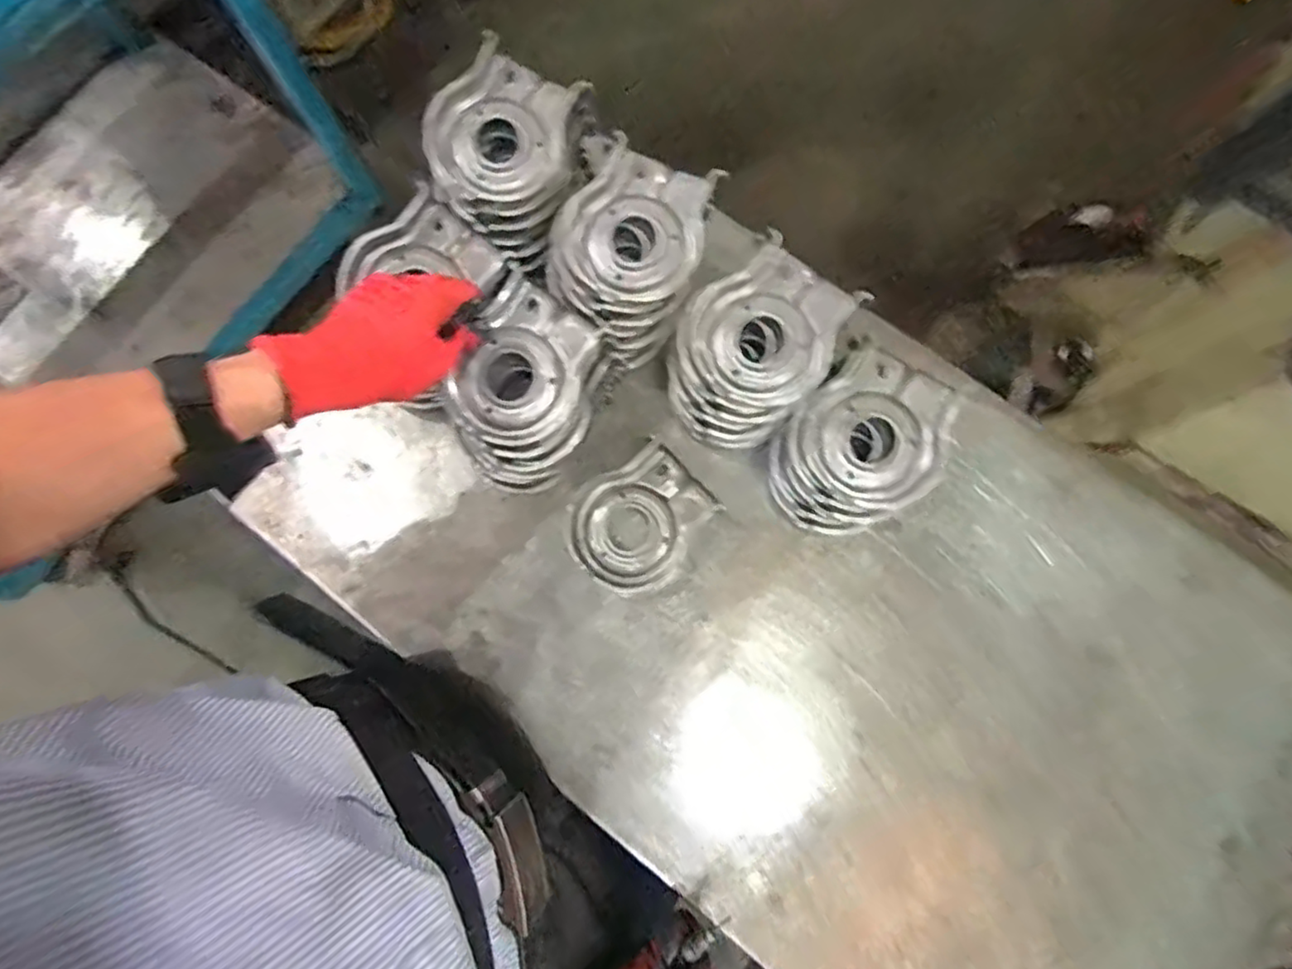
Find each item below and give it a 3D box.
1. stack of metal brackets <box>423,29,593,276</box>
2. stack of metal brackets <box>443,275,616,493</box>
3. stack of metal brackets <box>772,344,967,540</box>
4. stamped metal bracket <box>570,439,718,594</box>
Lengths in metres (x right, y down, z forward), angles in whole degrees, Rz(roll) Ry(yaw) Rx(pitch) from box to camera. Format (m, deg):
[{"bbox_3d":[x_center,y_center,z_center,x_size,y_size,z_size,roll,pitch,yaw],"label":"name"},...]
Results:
[{"bbox_3d":[-0.112,-0.272,0.552,0.113,0.082,0.133,28,76,6],"label":"stack of metal brackets"},{"bbox_3d":[-0.089,-0.071,0.534,0.103,0.105,0.134,22,75,4],"label":"stack of metal brackets"},{"bbox_3d":[0.172,-0.026,0.540,0.133,0.097,0.106,-39,80,-8],"label":"stack of metal brackets"},{"bbox_3d":[-0.006,0.031,0.566,0.121,0.028,0.100,-44,80,-9],"label":"stamped metal bracket"}]

